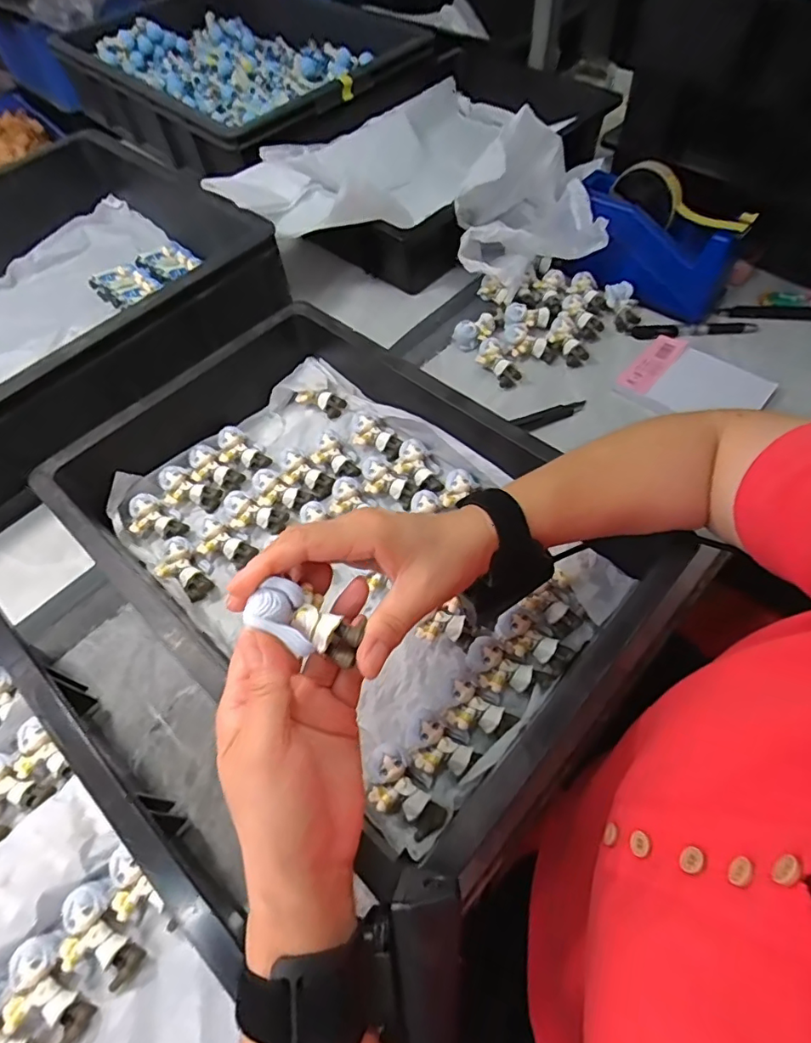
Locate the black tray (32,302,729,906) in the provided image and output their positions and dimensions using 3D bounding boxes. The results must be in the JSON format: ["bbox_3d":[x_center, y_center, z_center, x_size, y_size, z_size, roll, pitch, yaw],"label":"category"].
[{"bbox_3d":[-0.059,0.001,0.457,0.483,0.106,0.310,37,68,23],"label":"black tray"}]

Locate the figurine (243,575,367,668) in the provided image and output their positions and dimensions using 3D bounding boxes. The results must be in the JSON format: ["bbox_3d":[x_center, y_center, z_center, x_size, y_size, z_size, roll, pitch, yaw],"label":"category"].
[{"bbox_3d":[-0.049,0.050,0.266,0.053,0.029,0.031,19,62,15],"label":"figurine"}]

